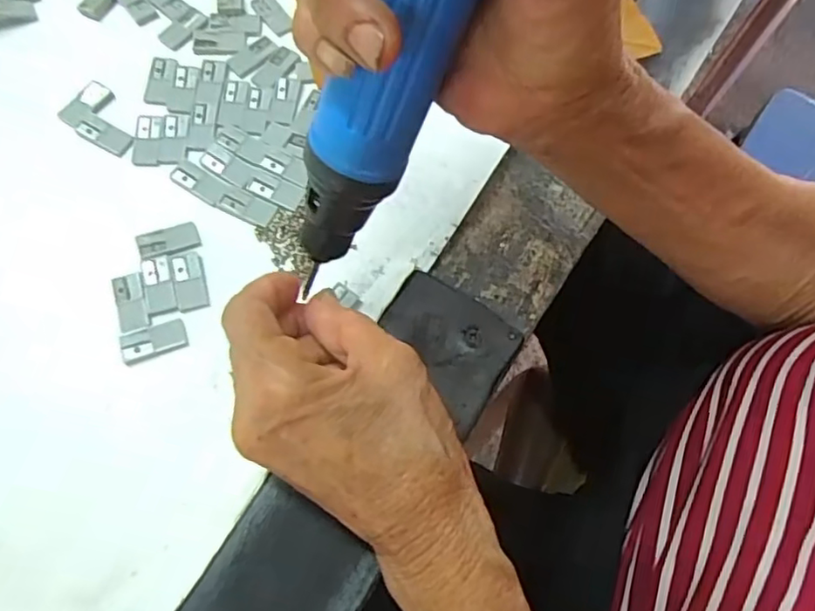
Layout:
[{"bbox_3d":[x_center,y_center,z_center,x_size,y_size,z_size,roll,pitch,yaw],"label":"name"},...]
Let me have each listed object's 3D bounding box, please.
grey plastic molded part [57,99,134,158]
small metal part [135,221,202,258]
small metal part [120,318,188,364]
[{"bbox_3d":[-0.161,-0.092,0.312,0.043,0.004,0.014,34,70,11],"label":"grey plastic molded part"},{"bbox_3d":[-0.113,-0.031,0.289,0.027,0.004,0.015,-20,70,-10],"label":"small metal part"},{"bbox_3d":[-0.112,0.015,0.268,0.028,0.004,0.014,-19,69,-10],"label":"small metal part"}]

